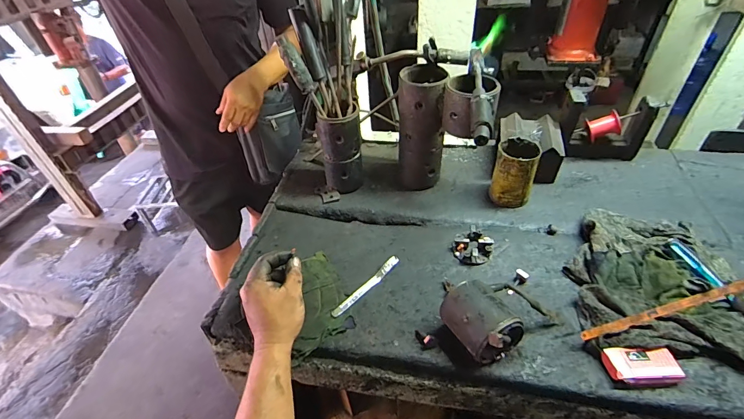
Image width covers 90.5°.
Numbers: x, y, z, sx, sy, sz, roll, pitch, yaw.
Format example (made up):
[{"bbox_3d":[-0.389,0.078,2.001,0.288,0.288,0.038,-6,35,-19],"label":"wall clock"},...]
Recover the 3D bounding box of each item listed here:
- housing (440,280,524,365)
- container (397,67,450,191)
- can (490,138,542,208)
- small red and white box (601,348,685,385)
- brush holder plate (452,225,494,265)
[{"bbox_3d":[0.151,0.150,0.507,0.083,0.068,0.104,-27,47,-23],"label":"housing"},{"bbox_3d":[0.098,-0.150,0.723,0.086,0.222,0.078,-2,42,3],"label":"container"},{"bbox_3d":[0.273,-0.072,0.705,0.072,0.108,0.078,-3,42,2],"label":"can"},{"bbox_3d":[0.347,0.201,0.473,0.079,0.019,0.040,0,42,5],"label":"small red and white box"},{"bbox_3d":[0.177,0.066,0.649,0.062,0.024,0.061,-3,42,2],"label":"brush holder plate"}]

